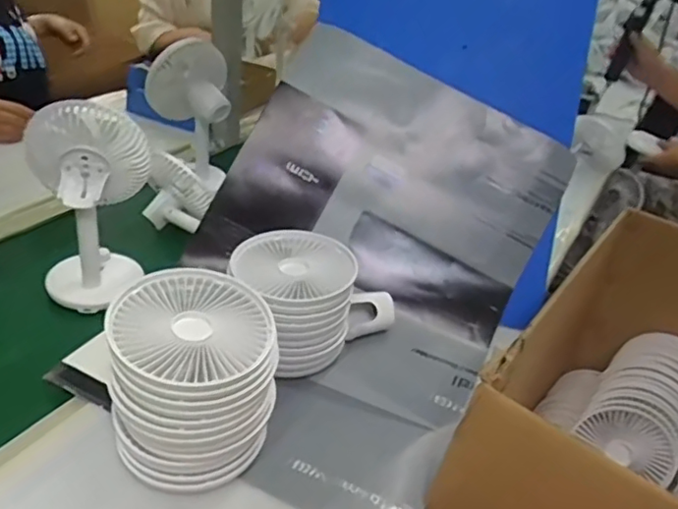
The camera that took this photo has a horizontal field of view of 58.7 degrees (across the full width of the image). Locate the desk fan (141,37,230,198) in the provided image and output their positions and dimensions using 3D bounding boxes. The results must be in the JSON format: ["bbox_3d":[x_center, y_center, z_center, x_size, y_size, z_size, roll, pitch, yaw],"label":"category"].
[{"bbox_3d":[-0.238,-0.214,0.946,0.119,0.225,0.090,-3,34,-15],"label":"desk fan"}]

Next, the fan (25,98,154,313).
[{"bbox_3d":[-0.280,-0.055,0.692,0.124,0.232,0.085,-6,34,-19],"label":"fan"}]

